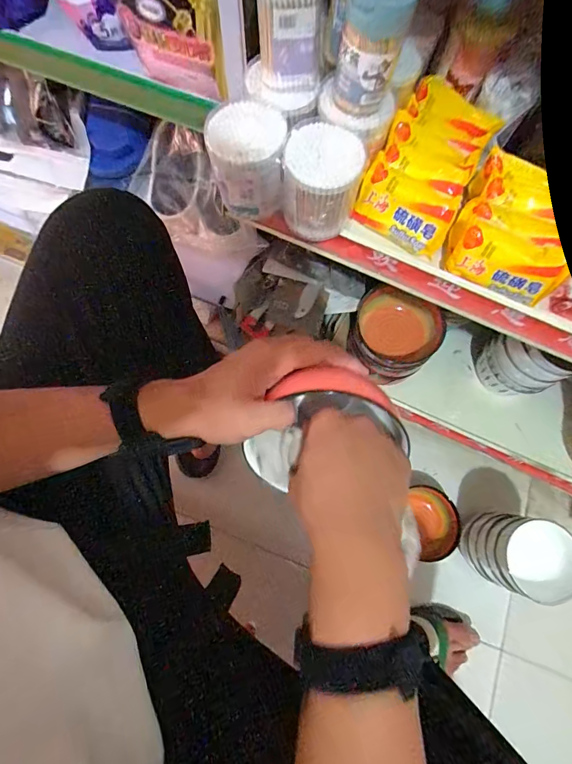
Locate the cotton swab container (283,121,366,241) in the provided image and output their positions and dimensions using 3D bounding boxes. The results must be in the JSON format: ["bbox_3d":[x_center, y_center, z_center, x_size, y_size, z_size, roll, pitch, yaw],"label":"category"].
[{"bbox_3d":[0.033,-0.185,0.365,0.065,0.074,0.073,12,71,2],"label":"cotton swab container"}]

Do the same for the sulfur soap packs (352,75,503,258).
[{"bbox_3d":[0.151,-0.234,0.407,0.096,0.042,0.184,27,72,6],"label":"sulfur soap packs"}]

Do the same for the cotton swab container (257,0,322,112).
[{"bbox_3d":[0.003,-0.298,0.328,0.052,0.093,0.050,1,71,-2],"label":"cotton swab container"}]

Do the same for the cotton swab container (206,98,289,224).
[{"bbox_3d":[-0.037,-0.207,0.363,0.067,0.071,0.071,1,71,-2],"label":"cotton swab container"}]

